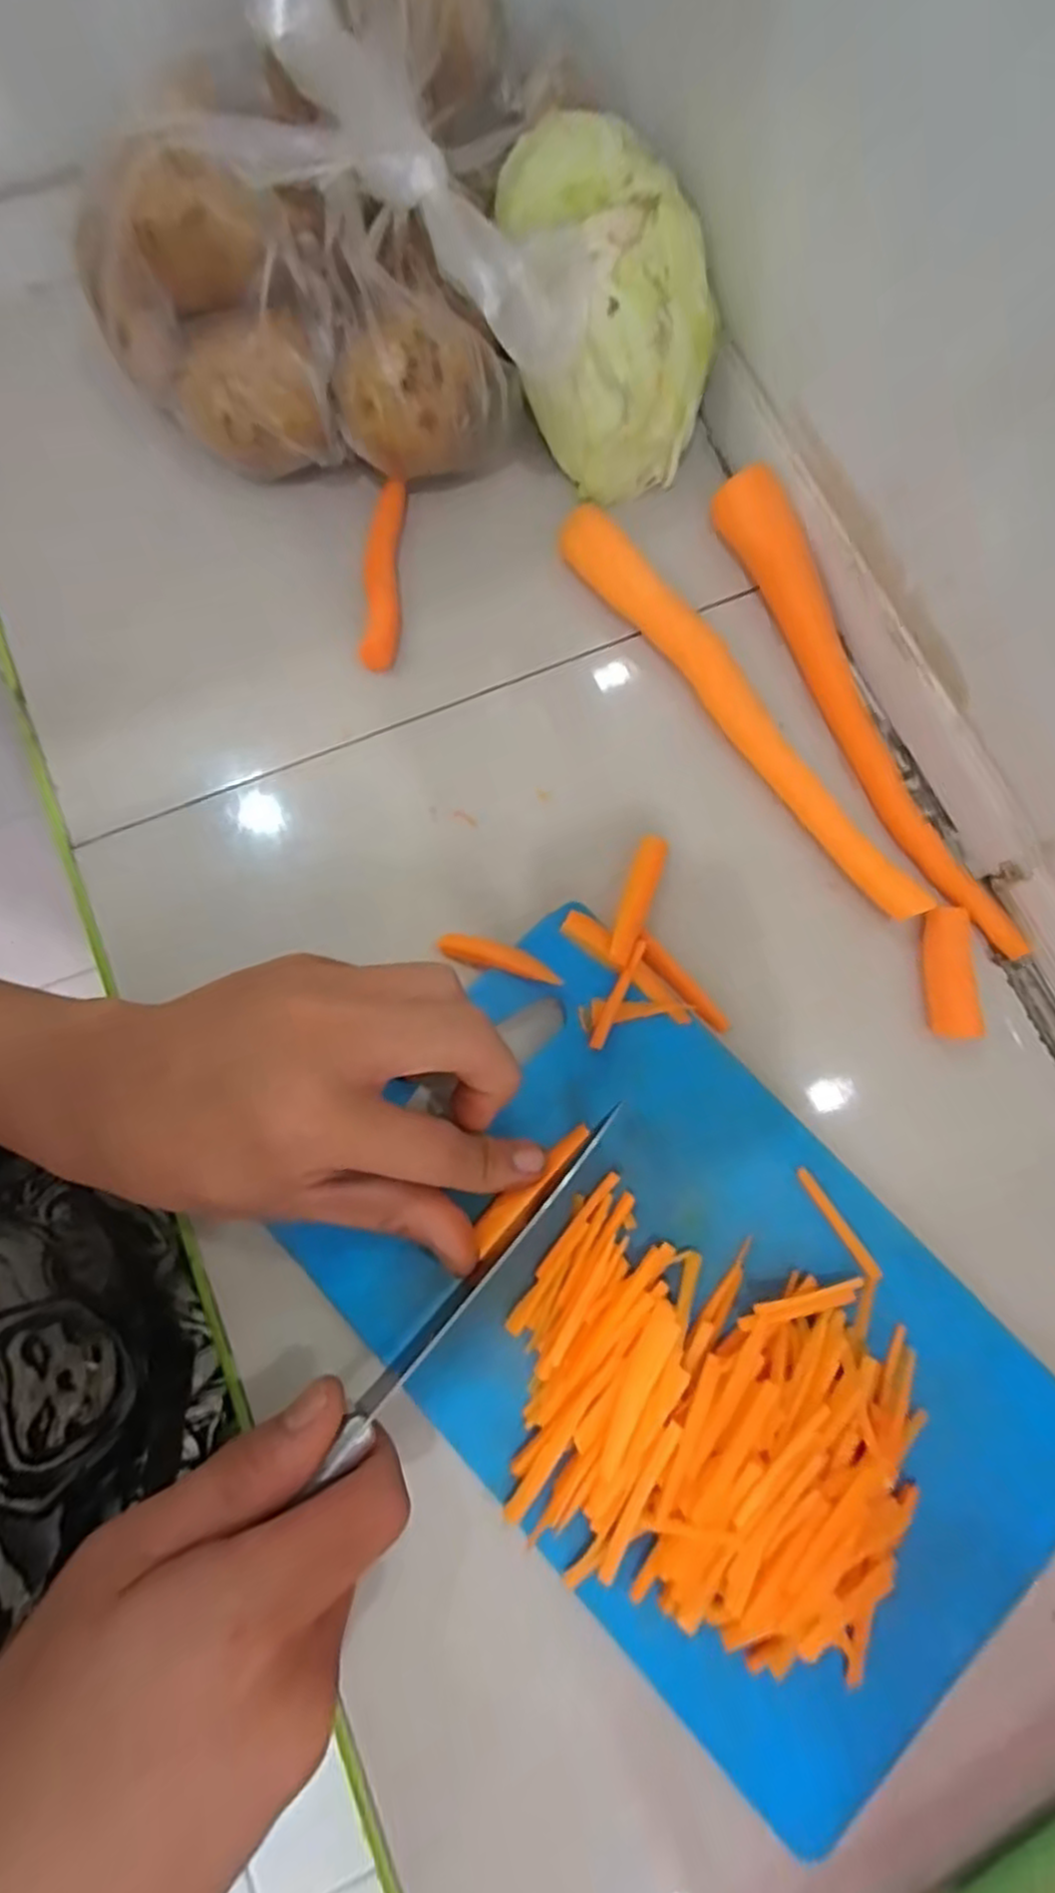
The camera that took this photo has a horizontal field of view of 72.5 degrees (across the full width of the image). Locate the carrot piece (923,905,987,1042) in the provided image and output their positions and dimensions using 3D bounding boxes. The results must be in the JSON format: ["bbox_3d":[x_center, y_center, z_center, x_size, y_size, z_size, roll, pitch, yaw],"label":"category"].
[{"bbox_3d":[0.148,0.010,0.253,0.013,0.012,0.045,-3,78,-1],"label":"carrot piece"}]

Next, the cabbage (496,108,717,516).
[{"bbox_3d":[0.031,-0.233,0.271,0.068,0.085,0.077,-10,78,-2],"label":"cabbage"}]

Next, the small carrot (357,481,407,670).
[{"bbox_3d":[-0.056,-0.149,0.286,0.013,0.012,0.083,3,78,1],"label":"small carrot"}]

